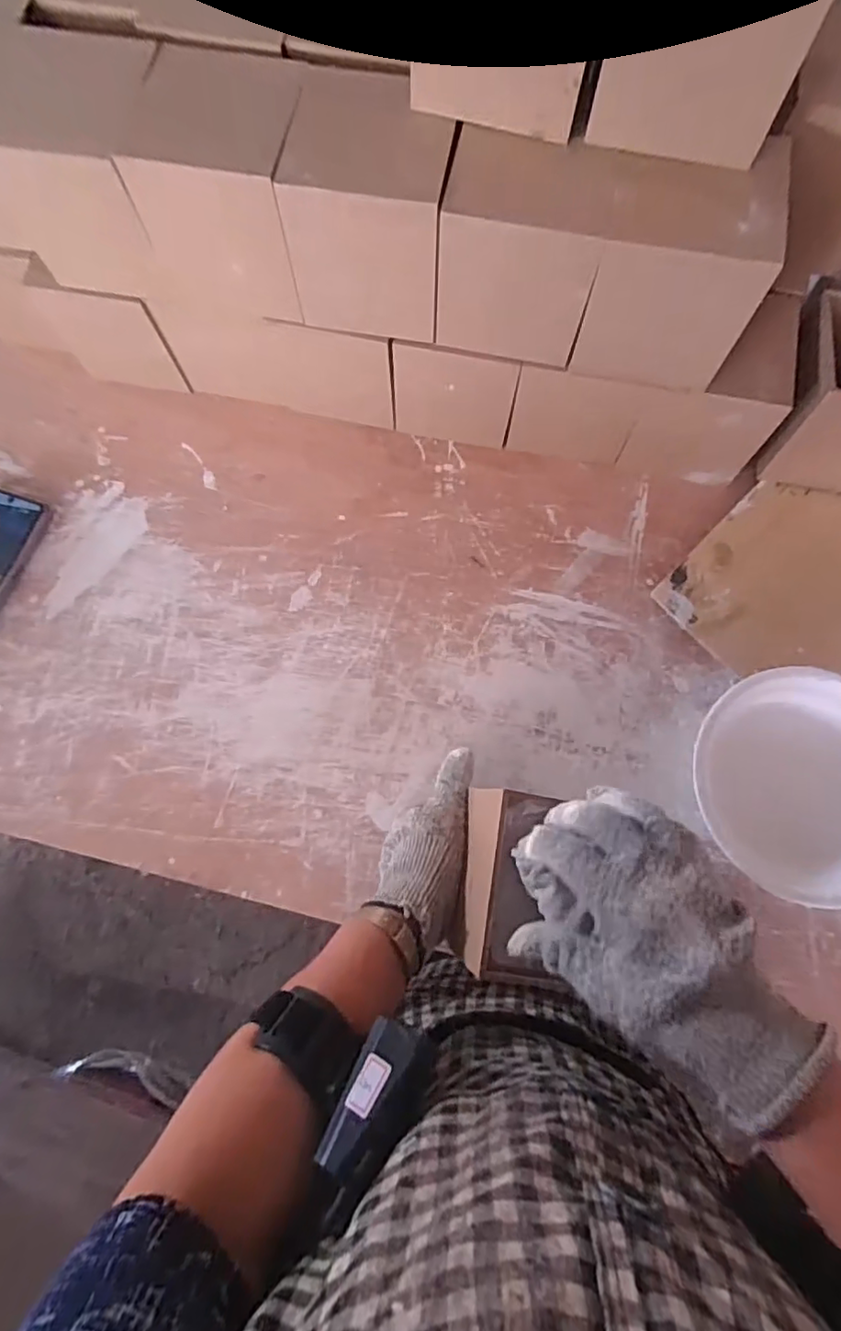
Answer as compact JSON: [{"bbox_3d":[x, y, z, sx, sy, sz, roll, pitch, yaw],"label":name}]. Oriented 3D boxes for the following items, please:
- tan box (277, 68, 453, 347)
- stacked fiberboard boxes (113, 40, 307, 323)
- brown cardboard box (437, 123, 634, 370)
[{"bbox_3d":[-0.036,-0.341,0.425,0.112,0.120,0.114,5,76,2],"label":"tan box"},{"bbox_3d":[-0.139,-0.363,0.434,0.116,0.109,0.120,12,76,4],"label":"stacked fiberboard boxes"},{"bbox_3d":[0.077,-0.302,0.422,0.116,0.110,0.089,11,76,3],"label":"brown cardboard box"}]

